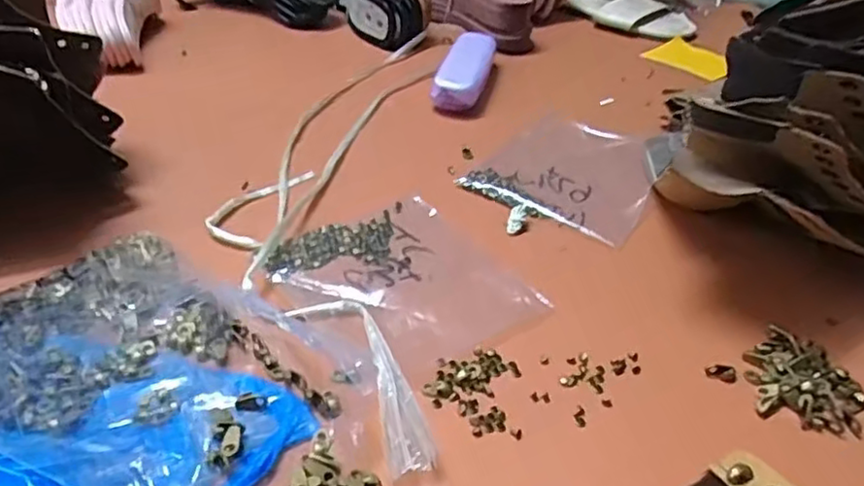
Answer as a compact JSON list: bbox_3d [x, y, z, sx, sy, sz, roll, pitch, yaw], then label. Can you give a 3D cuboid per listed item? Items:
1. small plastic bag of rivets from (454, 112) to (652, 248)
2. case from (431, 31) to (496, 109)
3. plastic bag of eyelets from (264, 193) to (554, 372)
[{"bbox_3d":[0.119,-0.064,0.565,0.135,0.010,0.163,22,42,24],"label":"small plastic bag of rivets"},{"bbox_3d":[0.035,-0.176,0.682,0.043,0.032,0.128,11,38,10],"label":"case"},{"bbox_3d":[-0.024,0.024,0.446,0.139,0.010,0.147,-21,44,-28],"label":"plastic bag of eyelets"}]

